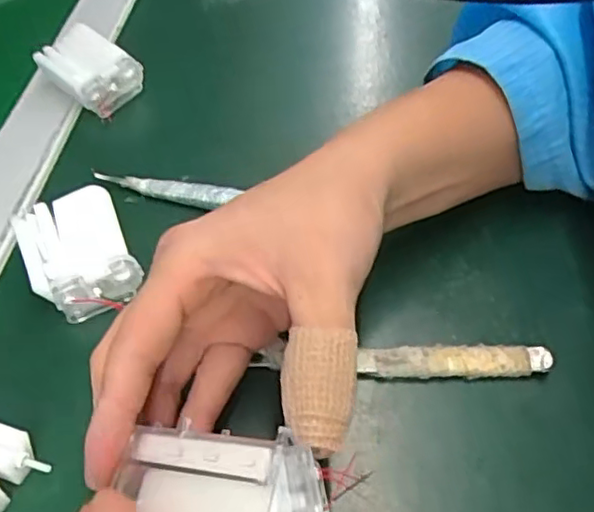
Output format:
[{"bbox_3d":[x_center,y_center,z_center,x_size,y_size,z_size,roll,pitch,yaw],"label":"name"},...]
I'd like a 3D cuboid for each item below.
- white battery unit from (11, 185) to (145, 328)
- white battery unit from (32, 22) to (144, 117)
[{"bbox_3d":[-0.100,-0.003,0.278,0.044,0.018,0.058,-21,53,-16],"label":"white battery unit"},{"bbox_3d":[-0.123,-0.110,0.363,0.054,0.028,0.037,32,58,25],"label":"white battery unit"}]

